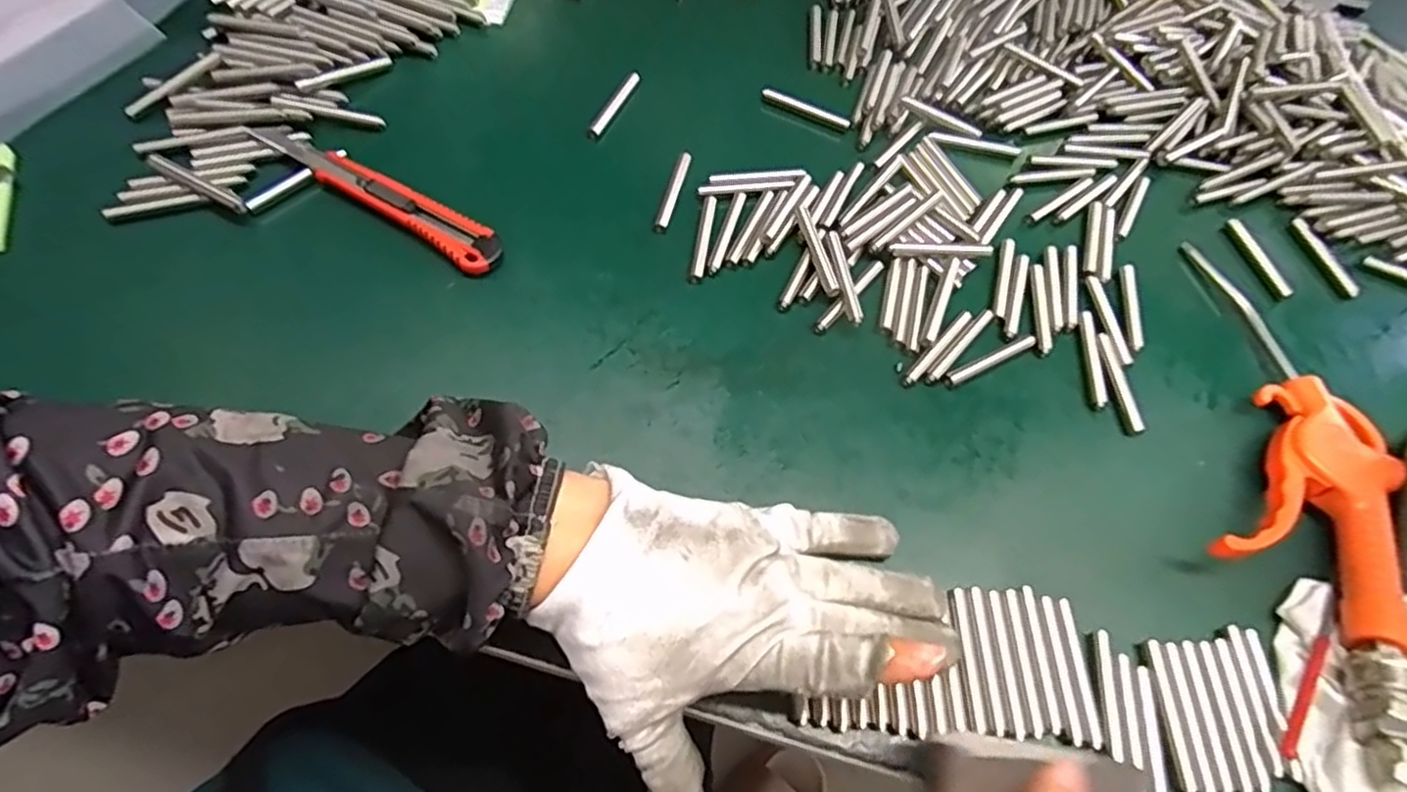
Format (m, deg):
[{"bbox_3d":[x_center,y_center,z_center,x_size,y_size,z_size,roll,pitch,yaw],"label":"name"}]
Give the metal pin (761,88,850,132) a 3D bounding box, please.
[{"bbox_3d":[0.065,-0.182,0.445,0.059,0.006,0.008,24,64,9],"label":"metal pin"}]

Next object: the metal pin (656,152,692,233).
[{"bbox_3d":[-0.017,-0.117,0.401,0.006,0.004,0.056,15,63,5],"label":"metal pin"}]

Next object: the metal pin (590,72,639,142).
[{"bbox_3d":[-0.054,-0.178,0.428,0.008,0.004,0.060,22,64,8],"label":"metal pin"}]

